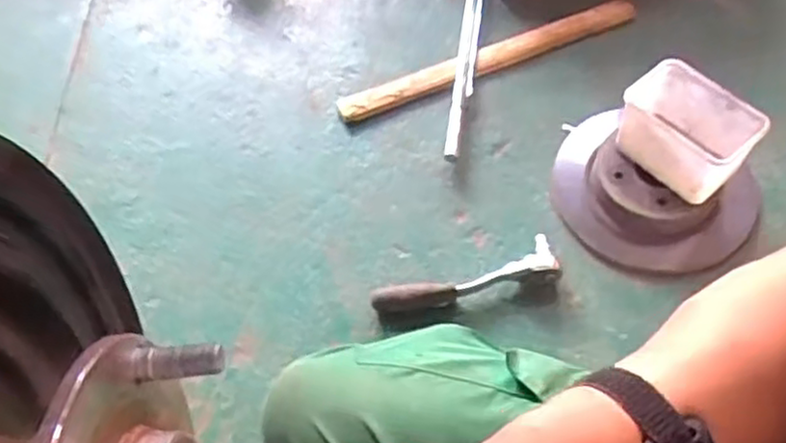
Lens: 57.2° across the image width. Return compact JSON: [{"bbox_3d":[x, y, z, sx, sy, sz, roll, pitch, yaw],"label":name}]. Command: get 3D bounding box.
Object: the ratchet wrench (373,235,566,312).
[{"bbox_3d":[0.090,0.074,0.937,0.242,0.043,0.060,-12,58,-5],"label":"ratchet wrench"}]

